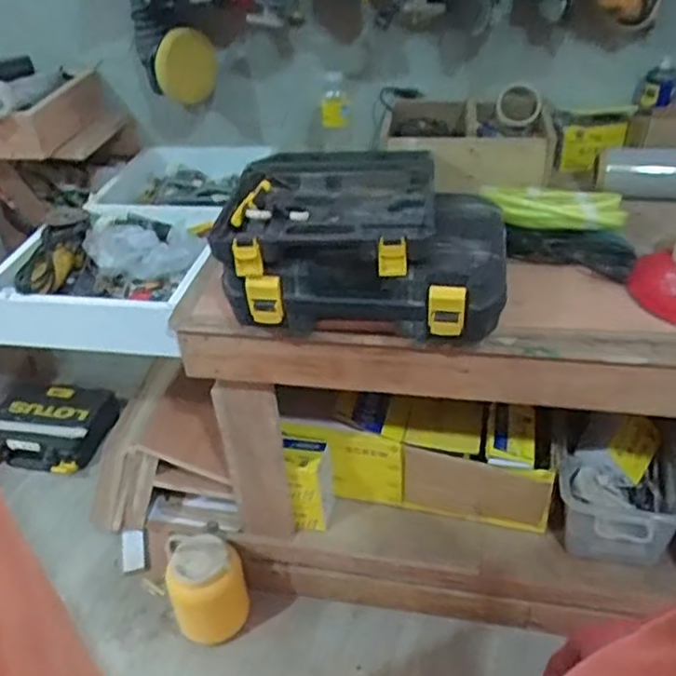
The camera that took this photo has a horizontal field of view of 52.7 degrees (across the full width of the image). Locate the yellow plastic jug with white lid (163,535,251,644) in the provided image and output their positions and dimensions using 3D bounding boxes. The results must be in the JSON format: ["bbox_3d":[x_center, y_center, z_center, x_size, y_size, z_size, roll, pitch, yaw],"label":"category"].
[{"bbox_3d":[-0.286,0.532,1.486,0.152,0.203,0.167,-2,38,2],"label":"yellow plastic jug with white lid"}]

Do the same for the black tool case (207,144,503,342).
[{"bbox_3d":[0.046,-0.157,1.066,0.410,0.177,0.322,4,38,9],"label":"black tool case"}]

